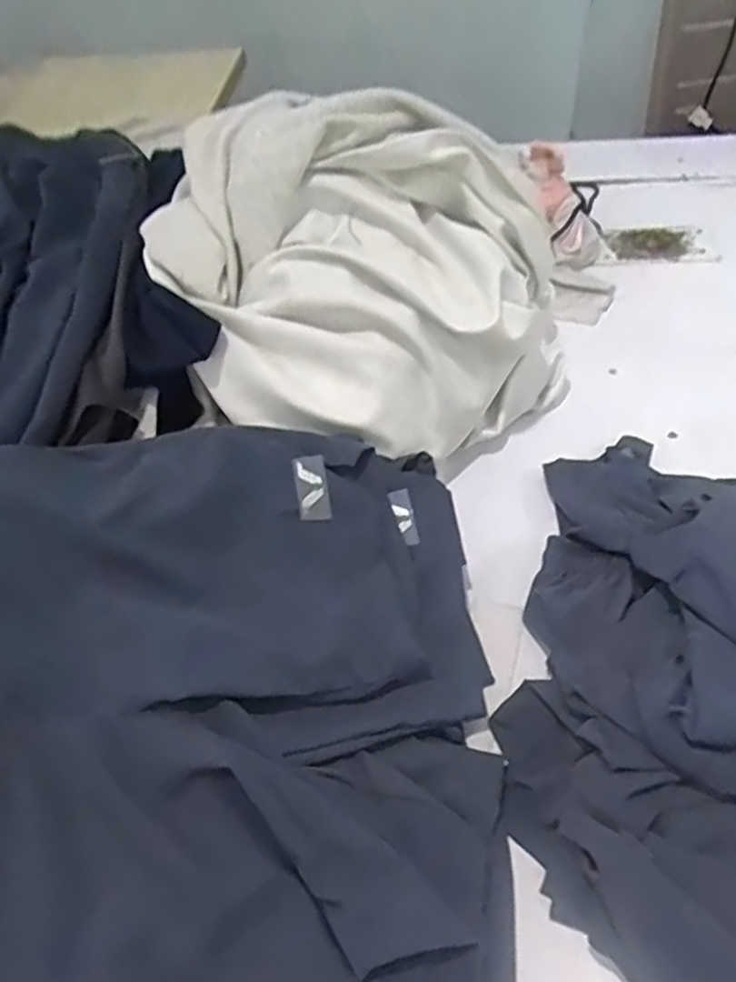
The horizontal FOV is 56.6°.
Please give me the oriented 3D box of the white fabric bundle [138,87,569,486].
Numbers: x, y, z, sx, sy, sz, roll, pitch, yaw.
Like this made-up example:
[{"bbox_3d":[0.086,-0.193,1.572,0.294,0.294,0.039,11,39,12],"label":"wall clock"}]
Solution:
[{"bbox_3d":[-0.027,-0.212,0.697,0.333,0.280,0.346,-3,51,3],"label":"white fabric bundle"}]

